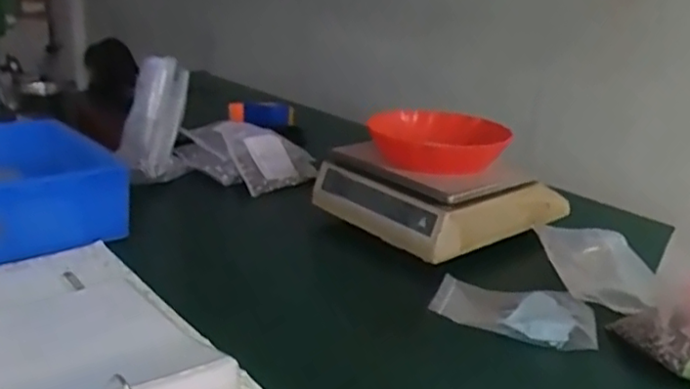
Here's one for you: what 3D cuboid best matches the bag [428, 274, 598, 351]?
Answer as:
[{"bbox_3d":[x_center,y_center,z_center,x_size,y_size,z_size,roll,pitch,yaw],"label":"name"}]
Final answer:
[{"bbox_3d":[0.199,0.137,0.753,0.181,0.019,0.103,8,20,12],"label":"bag"}]

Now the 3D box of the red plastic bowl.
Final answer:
[{"bbox_3d":[0.131,-0.083,0.975,0.193,0.056,0.161,1,20,-9],"label":"red plastic bowl"}]

